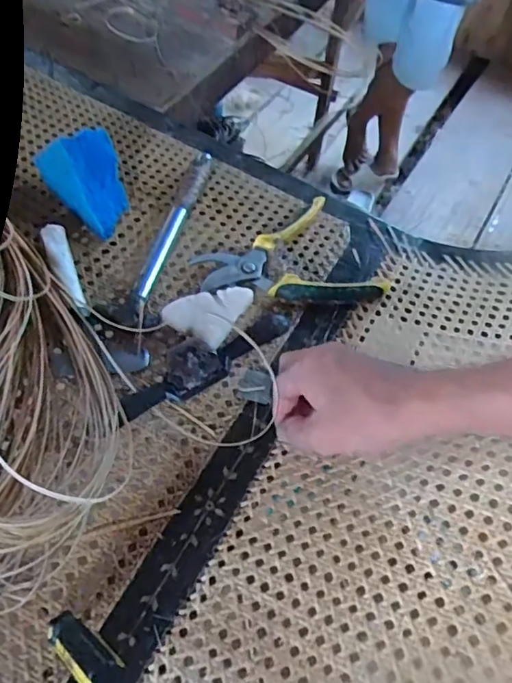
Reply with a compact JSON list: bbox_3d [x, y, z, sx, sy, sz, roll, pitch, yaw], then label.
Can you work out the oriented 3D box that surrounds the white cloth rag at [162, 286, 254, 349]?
[{"bbox_3d":[-0.045,-0.032,0.502,0.062,0.014,0.065,28,58,13],"label":"white cloth rag"}]

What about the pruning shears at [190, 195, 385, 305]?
[{"bbox_3d":[0.036,-0.072,0.538,0.168,0.018,0.134,-27,63,-21],"label":"pruning shears"}]

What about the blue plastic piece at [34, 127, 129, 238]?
[{"bbox_3d":[-0.172,-0.163,0.541,0.073,0.068,0.102,-18,60,-16],"label":"blue plastic piece"}]

